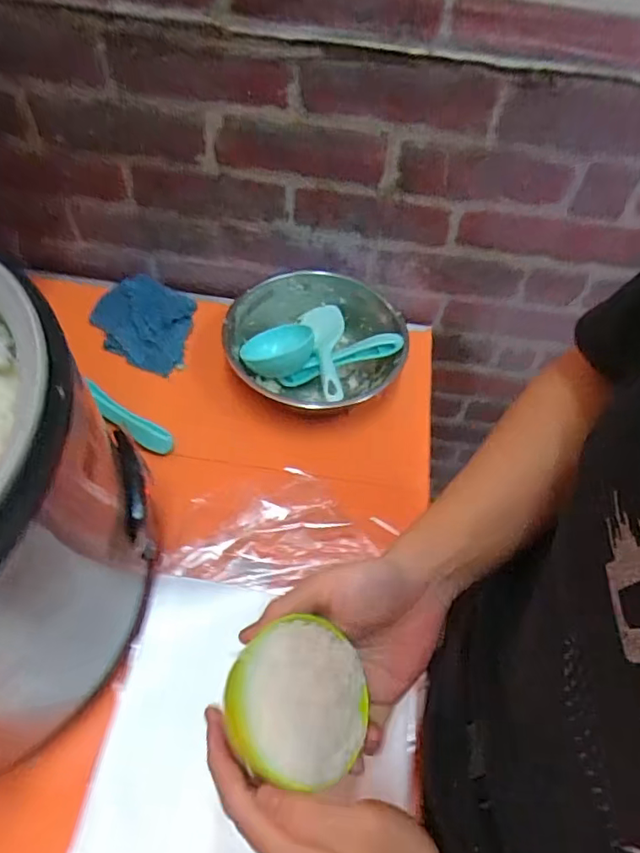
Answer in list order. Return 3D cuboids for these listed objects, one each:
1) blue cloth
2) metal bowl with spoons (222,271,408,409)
[{"bbox_3d":[-0.240,-0.153,0.771,0.165,0.026,0.131,32,59,16],"label":"blue cloth"},{"bbox_3d":[-0.007,-0.104,0.730,0.217,0.071,0.223,2,56,-3],"label":"metal bowl with spoons"}]

